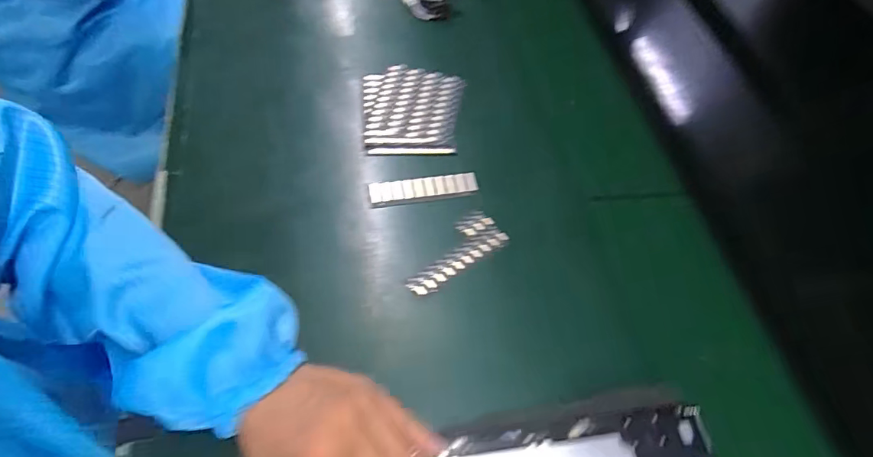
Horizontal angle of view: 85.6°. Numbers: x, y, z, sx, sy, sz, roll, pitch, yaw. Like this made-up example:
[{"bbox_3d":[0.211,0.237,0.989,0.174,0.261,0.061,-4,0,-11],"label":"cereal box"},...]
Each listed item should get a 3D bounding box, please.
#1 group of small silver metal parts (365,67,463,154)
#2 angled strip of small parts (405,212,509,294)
[{"bbox_3d":[-0.024,-0.127,0.498,0.104,0.008,0.122,-2,57,-6],"label":"group of small silver metal parts"},{"bbox_3d":[0.016,0.022,0.410,0.099,0.004,0.040,-37,67,-24],"label":"angled strip of small parts"}]

